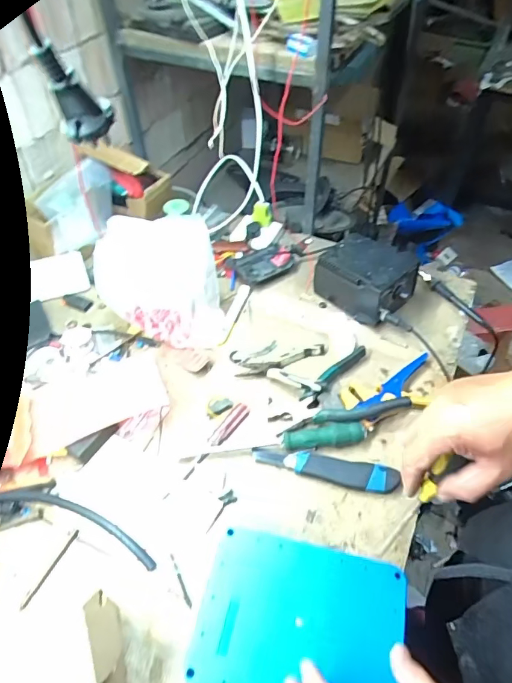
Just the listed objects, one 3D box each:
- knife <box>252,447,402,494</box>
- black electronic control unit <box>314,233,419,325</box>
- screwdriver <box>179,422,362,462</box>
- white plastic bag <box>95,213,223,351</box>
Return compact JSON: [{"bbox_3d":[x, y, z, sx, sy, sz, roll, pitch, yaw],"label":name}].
[{"bbox_3d":[0.092,0.172,0.606,0.193,0.018,0.036,9,53,7],"label":"knife"},{"bbox_3d":[0.195,-0.111,0.792,0.151,0.090,0.112,37,61,25],"label":"black electronic control unit"},{"bbox_3d":[0.027,0.139,0.625,0.260,0.031,0.031,-6,52,-5],"label":"screwdriver"},{"bbox_3d":[-0.151,-0.093,0.726,0.191,0.175,0.120,-1,52,-1],"label":"white plastic bag"}]

